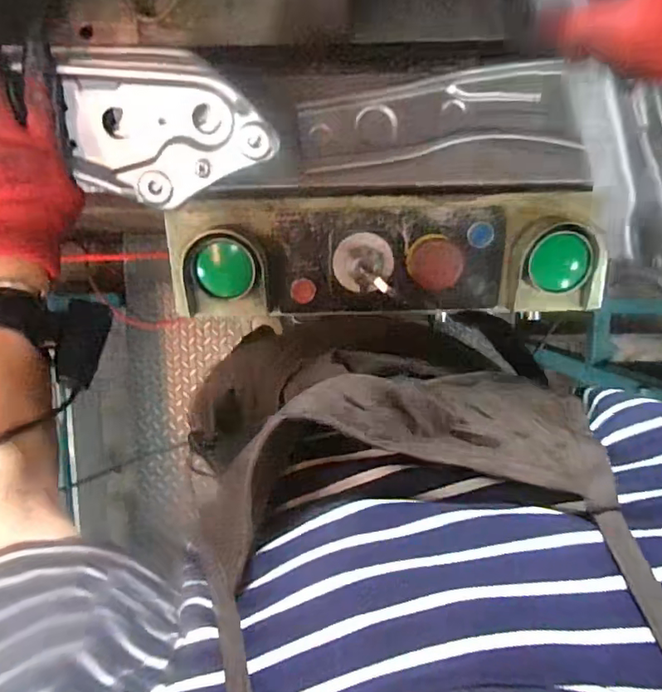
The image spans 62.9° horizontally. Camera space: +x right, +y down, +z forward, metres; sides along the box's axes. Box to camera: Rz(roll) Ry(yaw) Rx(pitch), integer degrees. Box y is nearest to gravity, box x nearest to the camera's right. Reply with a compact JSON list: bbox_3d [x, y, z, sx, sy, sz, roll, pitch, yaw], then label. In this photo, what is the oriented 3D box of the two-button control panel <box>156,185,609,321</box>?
[{"bbox_3d":[0.061,-0.105,0.626,0.474,0.087,0.132,-1,97,1],"label":"two-button control panel"}]

